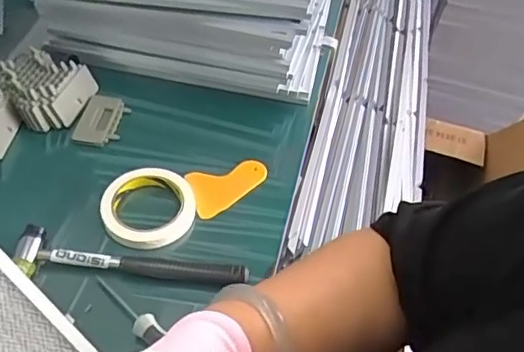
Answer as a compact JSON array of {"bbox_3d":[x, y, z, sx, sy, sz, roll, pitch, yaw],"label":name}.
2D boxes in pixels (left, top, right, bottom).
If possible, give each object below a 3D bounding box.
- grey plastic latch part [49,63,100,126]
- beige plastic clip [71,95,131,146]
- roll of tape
[{"bbox_3d":[-0.248,-0.107,0.740,0.007,0.039,0.089,-1,49,35],"label":"grey plastic latch part"},{"bbox_3d":[-0.208,-0.073,0.732,0.055,0.016,0.082,7,49,1],"label":"beige plastic clip"},{"bbox_3d":[-0.128,0.036,0.639,0.103,0.018,0.105,3,49,-3],"label":"roll of tape"}]

